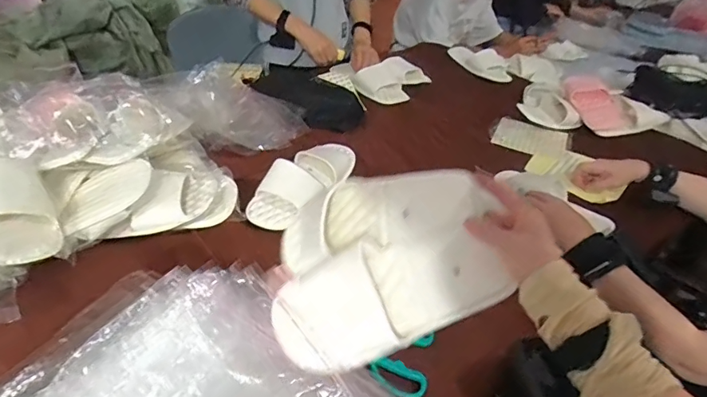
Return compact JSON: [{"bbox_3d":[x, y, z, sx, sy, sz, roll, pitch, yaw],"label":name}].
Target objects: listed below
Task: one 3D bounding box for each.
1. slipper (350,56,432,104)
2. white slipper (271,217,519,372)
[{"bbox_3d":[0.112,-0.333,1.296,0.135,0.072,0.224,32,43,29],"label":"slipper"},{"bbox_3d":[0.034,0.108,0.513,0.241,0.075,0.115,-27,64,3],"label":"white slipper"}]

